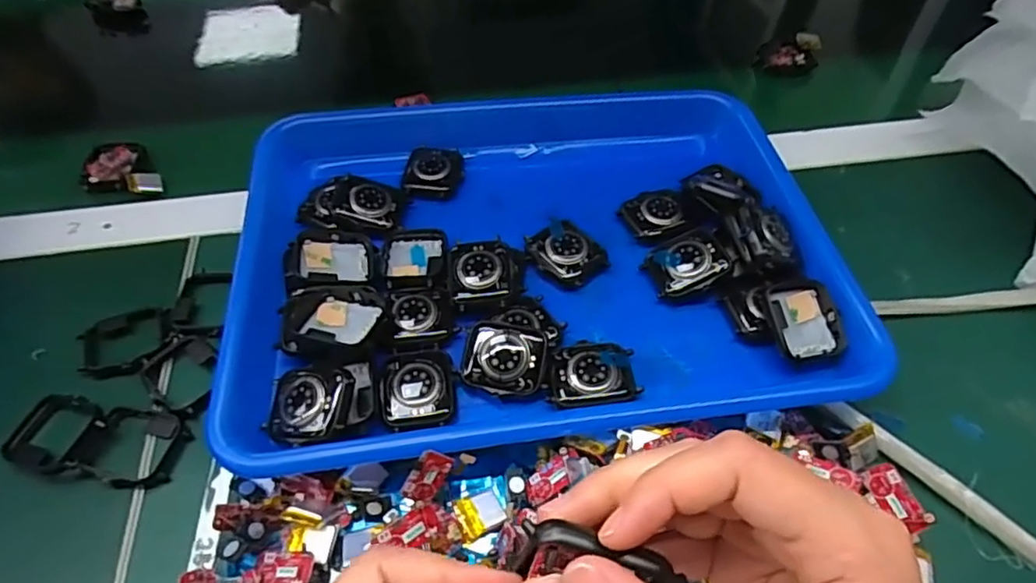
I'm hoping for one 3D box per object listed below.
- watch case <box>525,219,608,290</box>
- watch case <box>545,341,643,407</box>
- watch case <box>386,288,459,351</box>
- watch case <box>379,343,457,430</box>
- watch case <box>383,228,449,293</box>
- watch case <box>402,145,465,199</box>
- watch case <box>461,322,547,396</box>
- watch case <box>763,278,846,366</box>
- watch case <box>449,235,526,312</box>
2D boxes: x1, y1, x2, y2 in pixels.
[{"bbox_3d":[0.027,-0.022,0.362,0.035,0.013,0.042,-37,60,-25],"label":"watch case"},{"bbox_3d":[0.038,0.040,0.313,0.044,0.008,0.033,-5,52,-3],"label":"watch case"},{"bbox_3d":[-0.053,0.014,0.332,0.034,0.007,0.035,-7,52,-5],"label":"watch case"},{"bbox_3d":[-0.050,0.047,0.309,0.036,0.009,0.043,-8,52,-6],"label":"watch case"},{"bbox_3d":[-0.058,-0.017,0.356,0.035,0.010,0.047,-4,52,-3],"label":"watch case"},{"bbox_3d":[-0.055,-0.076,0.404,0.036,0.011,0.046,2,52,2],"label":"watch case"},{"bbox_3d":[-0.007,0.034,0.312,0.040,0.008,0.035,6,72,1],"label":"watch case"},{"bbox_3d":[0.149,0.015,0.325,0.038,0.010,0.044,-6,69,-5],"label":"watch case"},{"bbox_3d":[-0.017,-0.010,0.343,0.040,0.013,0.043,-3,52,-2],"label":"watch case"}]

